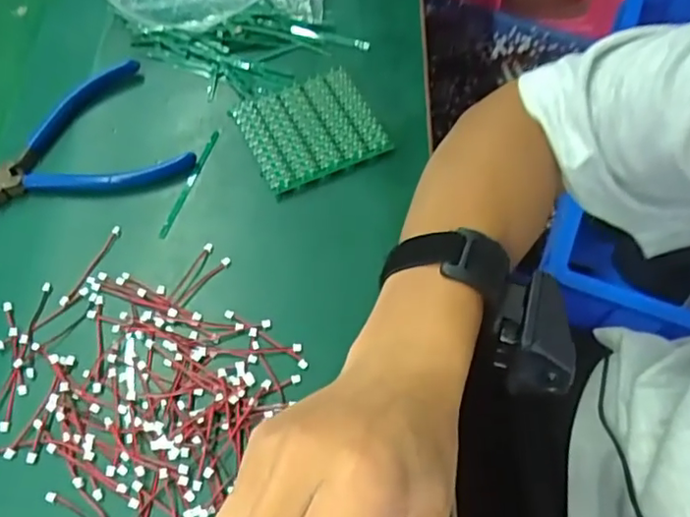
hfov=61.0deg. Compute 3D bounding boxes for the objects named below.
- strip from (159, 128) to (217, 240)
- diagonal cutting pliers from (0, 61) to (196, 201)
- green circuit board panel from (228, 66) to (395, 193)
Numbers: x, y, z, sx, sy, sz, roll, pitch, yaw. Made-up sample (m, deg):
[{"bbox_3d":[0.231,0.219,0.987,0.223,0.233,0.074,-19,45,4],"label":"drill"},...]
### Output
[{"bbox_3d":[-0.103,-0.051,0.388,0.007,0.004,0.085,14,64,9],"label":"strip"},{"bbox_3d":[-0.183,-0.088,0.397,0.144,0.014,0.105,-14,63,-6],"label":"diagonal cutting pliers"},{"bbox_3d":[-0.025,-0.090,0.403,0.085,0.012,0.079,-24,65,-10],"label":"green circuit board panel"}]

